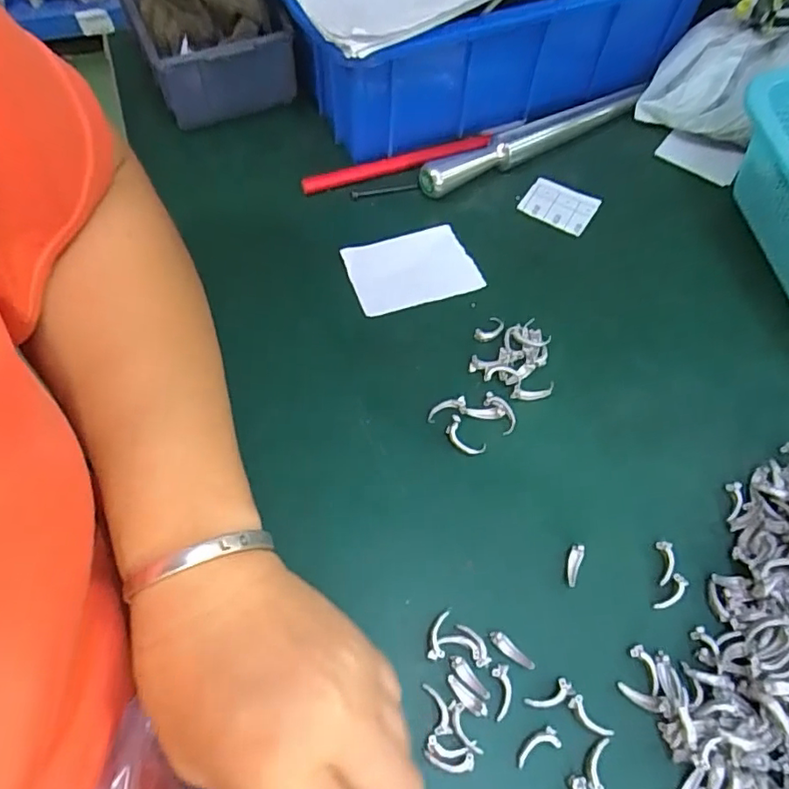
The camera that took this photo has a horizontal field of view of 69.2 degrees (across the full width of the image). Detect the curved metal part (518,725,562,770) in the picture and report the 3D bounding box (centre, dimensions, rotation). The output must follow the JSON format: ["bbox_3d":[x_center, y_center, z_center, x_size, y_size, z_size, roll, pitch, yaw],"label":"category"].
[{"bbox_3d":[0.058,0.144,0.232,0.020,0.004,0.008,-31,66,-4],"label":"curved metal part"}]

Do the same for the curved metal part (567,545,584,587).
[{"bbox_3d":[0.084,0.079,0.267,0.006,0.004,0.019,22,63,10],"label":"curved metal part"}]

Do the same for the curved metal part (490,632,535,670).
[{"bbox_3d":[0.051,0.111,0.248,0.022,0.004,0.005,38,66,17],"label":"curved metal part"}]

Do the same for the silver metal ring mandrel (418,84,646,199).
[{"bbox_3d":[0.100,-0.178,0.398,0.188,0.021,0.017,-28,65,-16],"label":"silver metal ring mandrel"}]

